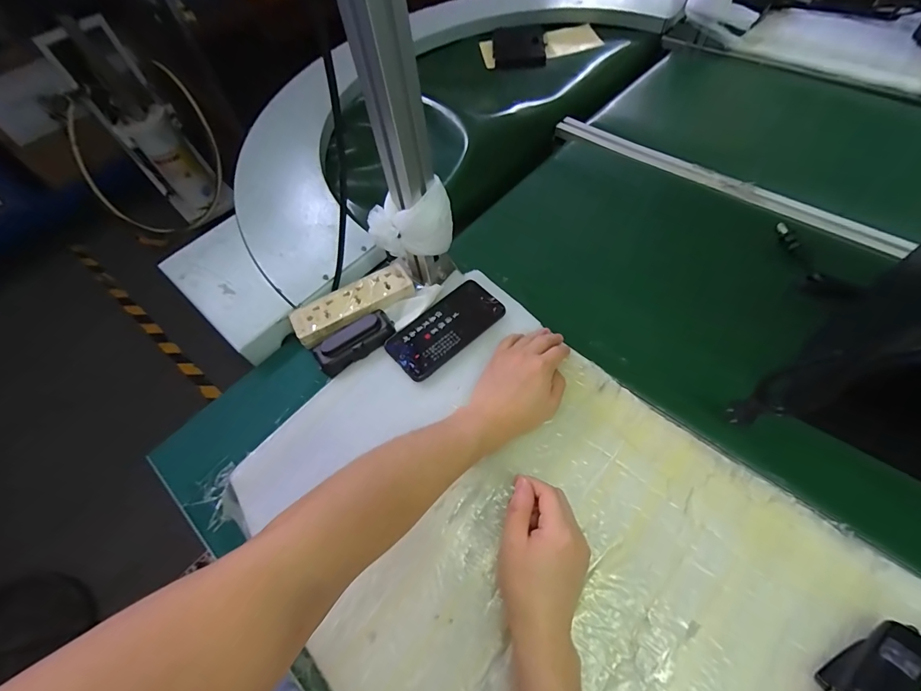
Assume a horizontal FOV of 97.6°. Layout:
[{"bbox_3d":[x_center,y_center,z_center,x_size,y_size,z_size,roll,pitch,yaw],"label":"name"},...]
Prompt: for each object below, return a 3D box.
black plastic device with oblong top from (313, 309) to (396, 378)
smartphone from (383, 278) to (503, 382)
[{"bbox_3d":[-0.136,-0.007,0.525,0.108,0.025,0.046,-33,61,-15],"label":"black plastic device with oblong top"},{"bbox_3d":[-0.021,-0.025,0.527,0.153,0.009,0.079,-38,62,-17],"label":"smartphone"}]

